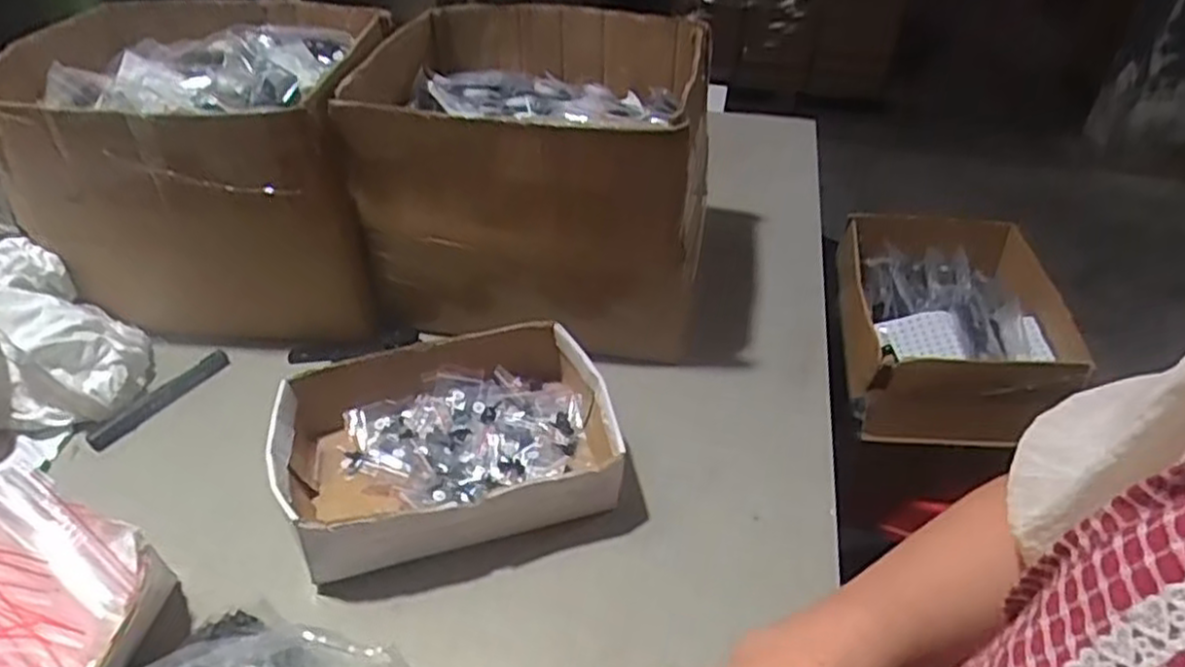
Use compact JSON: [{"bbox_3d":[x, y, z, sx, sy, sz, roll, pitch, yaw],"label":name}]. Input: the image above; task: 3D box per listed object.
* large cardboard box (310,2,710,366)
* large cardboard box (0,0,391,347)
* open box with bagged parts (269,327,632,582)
[{"bbox_3d":[-0.052,-0.214,0.860,0.335,0.241,0.513,5,41,5],"label":"large cardboard box"},{"bbox_3d":[-0.405,-0.188,0.818,0.326,0.248,0.374,-3,41,-4],"label":"large cardboard box"},{"bbox_3d":[-0.117,0.092,0.611,0.260,0.074,0.182,-9,42,-11],"label":"open box with bagged parts"}]

